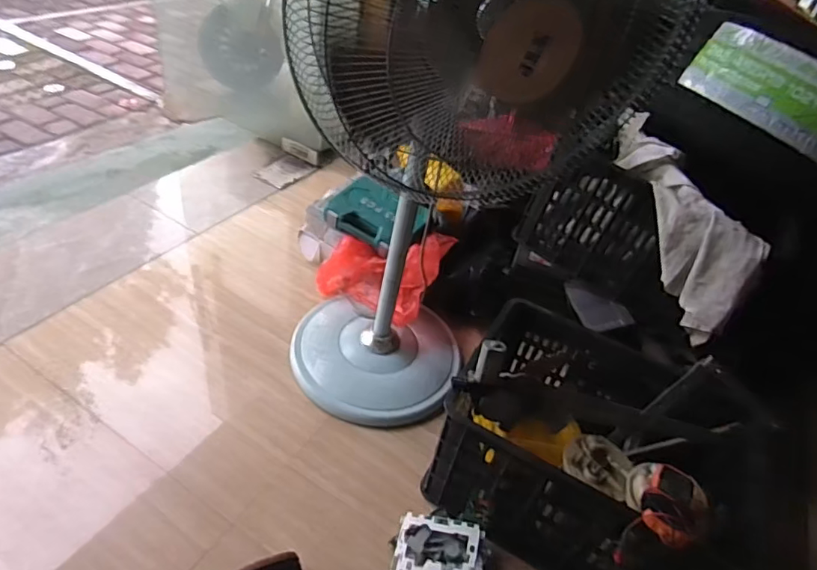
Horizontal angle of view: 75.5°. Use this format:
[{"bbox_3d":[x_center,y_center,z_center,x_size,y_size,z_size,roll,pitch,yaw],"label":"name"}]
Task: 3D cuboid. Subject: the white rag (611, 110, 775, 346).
[{"bbox_3d":[0.526,-0.161,1.106,0.133,0.233,0.529,-4,64,-14],"label":"white rag"}]

